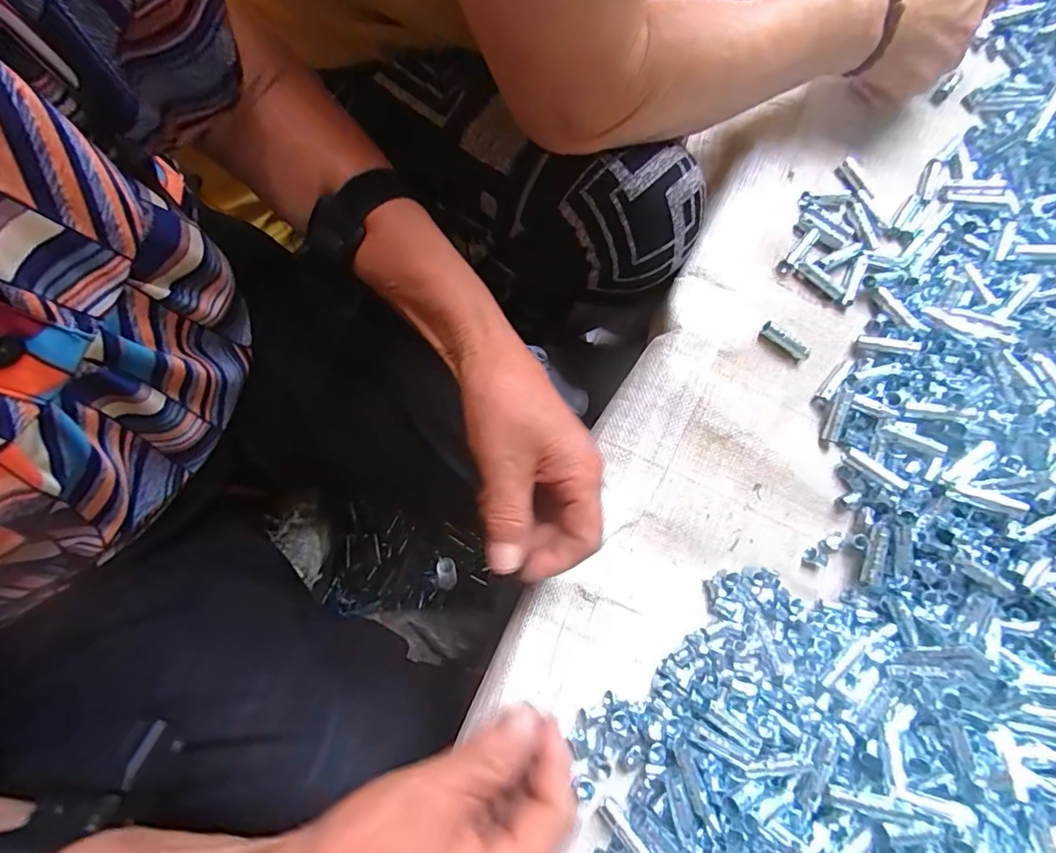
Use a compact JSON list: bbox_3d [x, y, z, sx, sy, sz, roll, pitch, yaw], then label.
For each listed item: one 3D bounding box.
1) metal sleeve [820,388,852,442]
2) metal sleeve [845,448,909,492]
[{"bbox_3d":[0.224,-0.008,0.358,0.013,0.008,0.038,17,96,3],"label":"metal sleeve"},{"bbox_3d":[0.240,0.030,0.342,0.040,0.008,0.010,39,78,21],"label":"metal sleeve"}]

